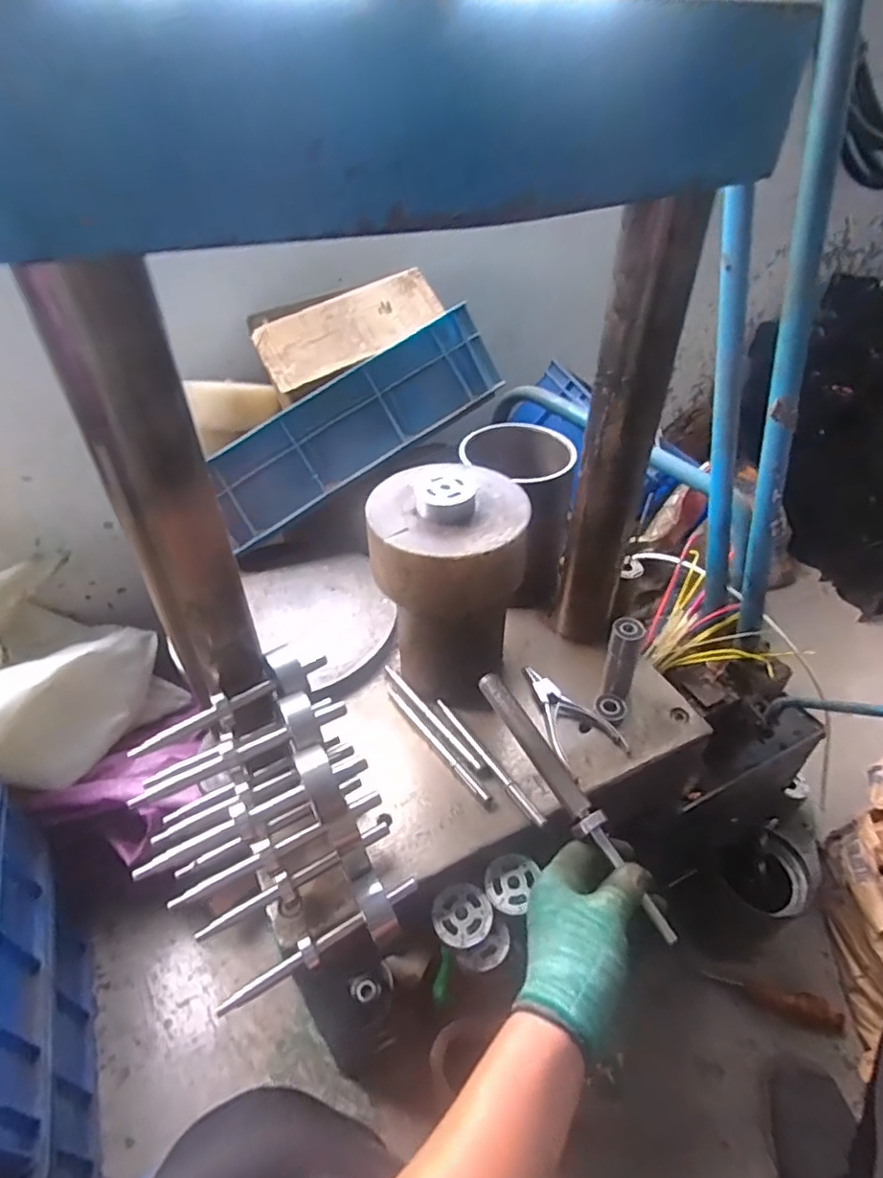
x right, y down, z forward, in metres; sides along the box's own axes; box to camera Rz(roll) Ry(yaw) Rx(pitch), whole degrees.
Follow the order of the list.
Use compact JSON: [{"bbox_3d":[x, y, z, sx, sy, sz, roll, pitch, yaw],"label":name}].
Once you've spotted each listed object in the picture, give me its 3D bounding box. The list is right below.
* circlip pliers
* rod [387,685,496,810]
[{"bbox_3d":[0.130,0.129,0.640,0.071,0.016,0.131,-18,45,-18],"label":"circlip pliers"},{"bbox_3d":[-0.006,0.154,0.614,0.011,0.007,0.173,-27,48,-26],"label":"rod"}]

